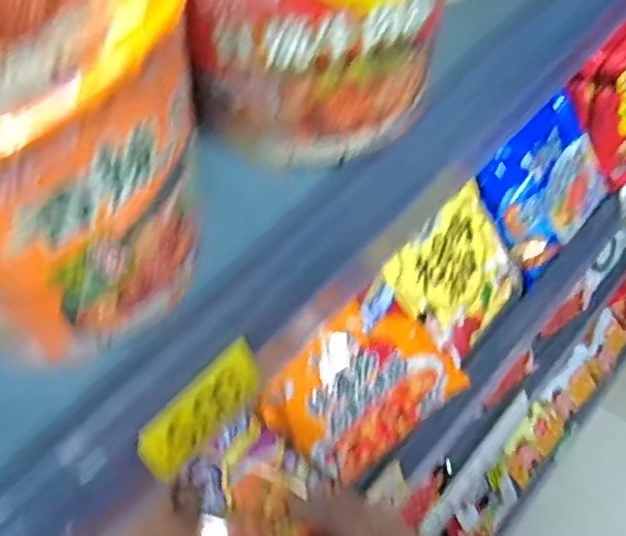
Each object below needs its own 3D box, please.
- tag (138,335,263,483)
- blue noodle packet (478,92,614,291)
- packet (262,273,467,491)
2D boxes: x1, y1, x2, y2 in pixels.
[{"bbox_3d":[-0.039,0.052,0.251,0.005,0.026,0.052,18,51,43],"label":"tag"},{"bbox_3d":[0.229,-0.078,0.666,0.153,0.124,0.028,-43,20,-25],"label":"blue noodle packet"},{"bbox_3d":[0.037,0.089,0.553,0.153,0.040,0.128,-34,96,-15],"label":"packet"}]

